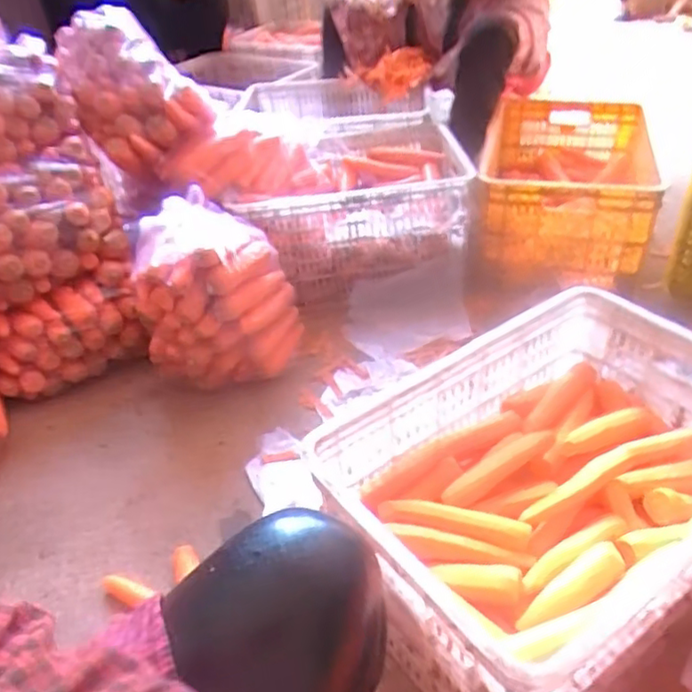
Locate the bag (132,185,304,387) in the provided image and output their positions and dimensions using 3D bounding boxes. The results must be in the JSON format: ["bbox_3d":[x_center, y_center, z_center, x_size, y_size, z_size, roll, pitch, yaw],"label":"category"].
[{"bbox_3d":[-0.233,-0.087,1.175,0.272,0.315,0.206,-9,38,-5],"label":"bag"}]

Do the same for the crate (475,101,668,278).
[{"bbox_3d":[0.537,-0.401,1.537,0.372,0.201,0.589,9,40,18],"label":"crate"}]

